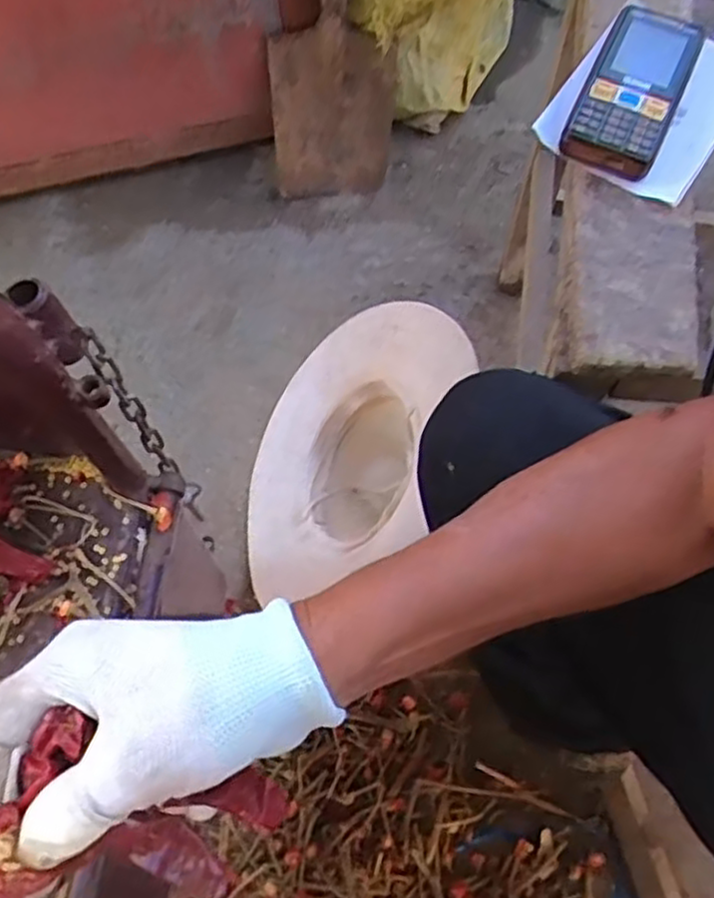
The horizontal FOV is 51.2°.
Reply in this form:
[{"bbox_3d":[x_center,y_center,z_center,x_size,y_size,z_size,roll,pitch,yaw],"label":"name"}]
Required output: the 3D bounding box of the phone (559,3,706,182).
[{"bbox_3d":[0.175,-0.229,0.471,0.058,0.020,0.118,28,79,-6],"label":"phone"}]

